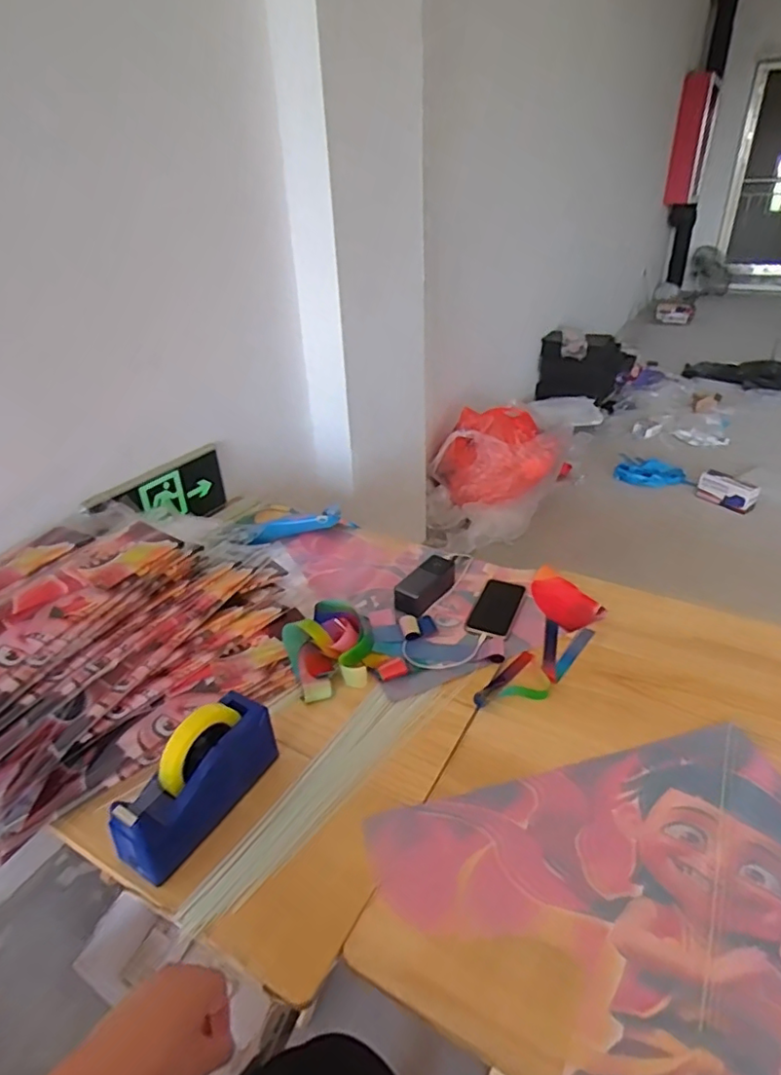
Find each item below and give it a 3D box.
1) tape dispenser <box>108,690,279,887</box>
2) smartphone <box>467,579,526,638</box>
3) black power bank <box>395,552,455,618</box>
[{"bbox_3d":[-0.225,0.276,0.681,0.064,0.134,0.203,17,38,29],"label":"tape dispenser"},{"bbox_3d":[0.187,0.119,1.021,0.069,0.007,0.151,12,36,22],"label":"smartphone"},{"bbox_3d":[0.063,0.088,1.071,0.061,0.049,0.153,18,39,30],"label":"black power bank"}]

